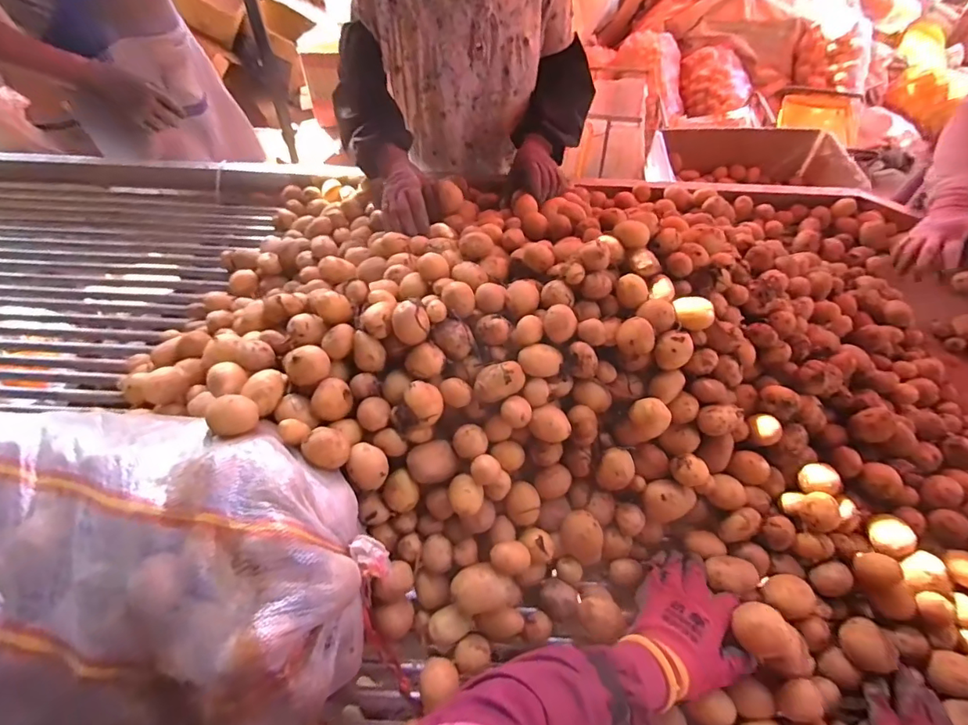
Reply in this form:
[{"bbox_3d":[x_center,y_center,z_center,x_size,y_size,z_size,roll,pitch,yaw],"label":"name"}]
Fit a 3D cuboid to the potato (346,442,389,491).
[{"bbox_3d":[-0.134,0.119,0.561,0.044,0.036,0.043,-2,55,3],"label":"potato"}]

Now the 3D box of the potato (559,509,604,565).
[{"bbox_3d":[0.119,0.210,0.586,0.045,0.041,0.052,-23,56,-12],"label":"potato"}]

